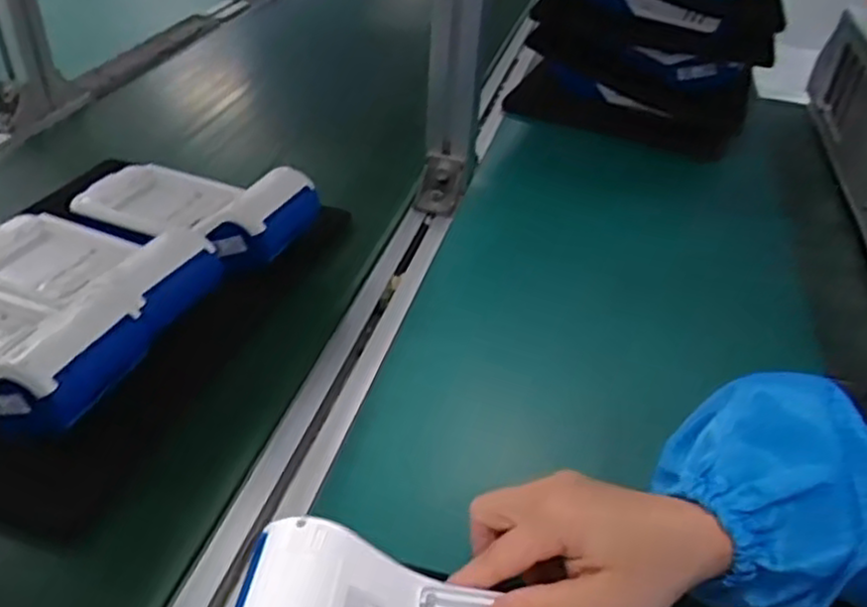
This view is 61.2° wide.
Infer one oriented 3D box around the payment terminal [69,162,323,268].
[{"bbox_3d":[-0.189,-0.071,0.581,0.189,0.052,0.097,10,36,29],"label":"payment terminal"}]

